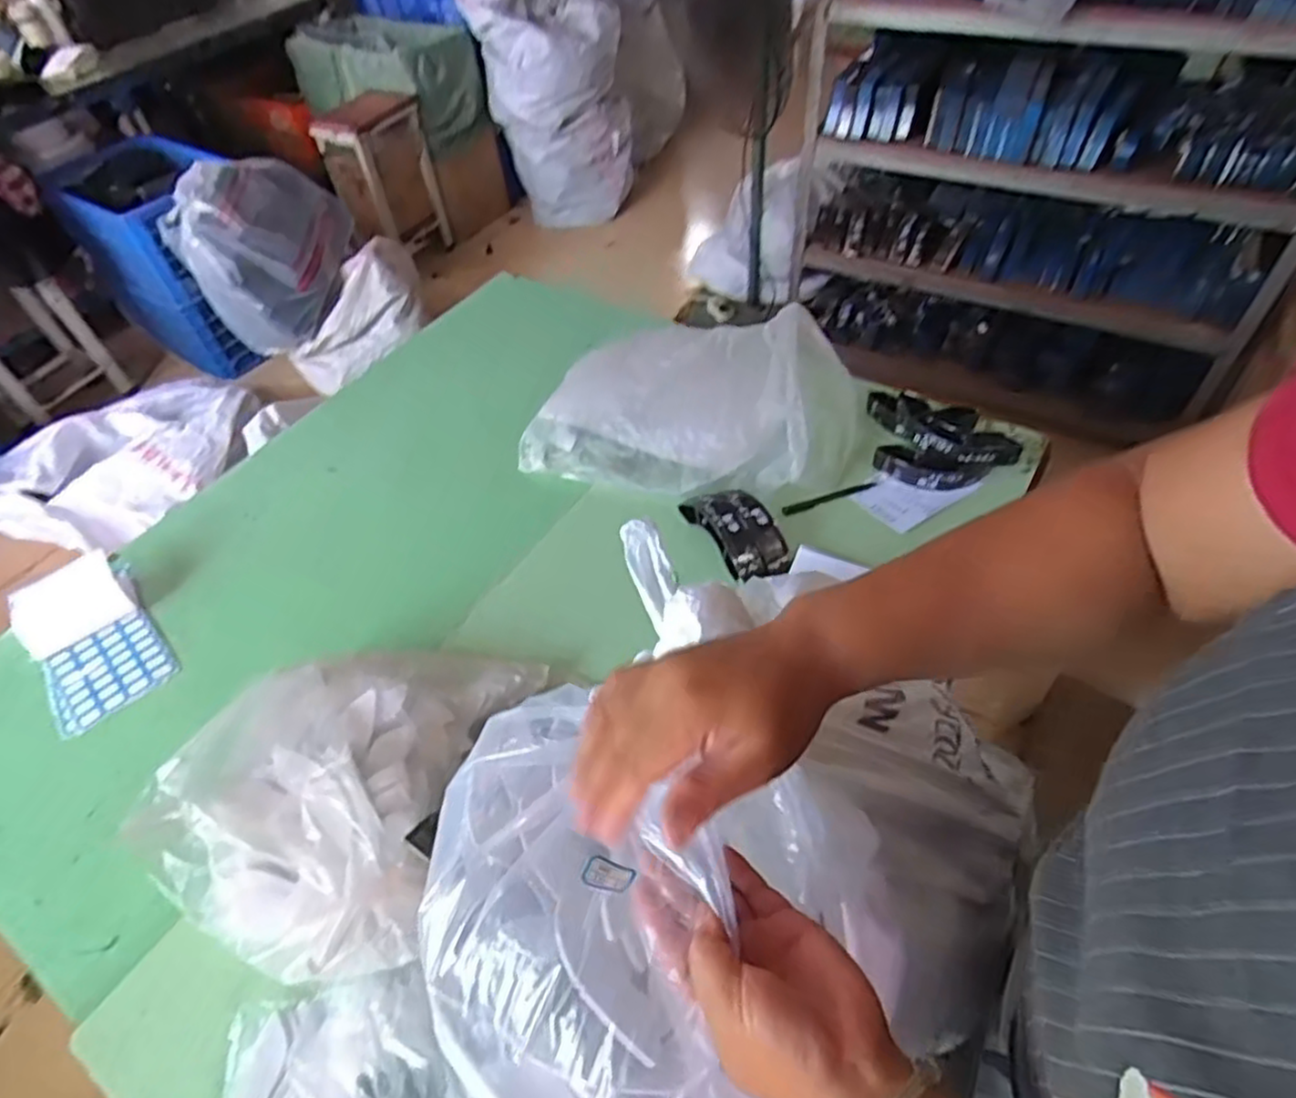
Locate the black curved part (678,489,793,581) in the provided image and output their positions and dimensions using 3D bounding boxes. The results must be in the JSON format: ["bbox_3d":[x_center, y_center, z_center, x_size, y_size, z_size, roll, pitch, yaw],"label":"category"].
[{"bbox_3d":[0.118,-0.030,0.947,0.083,0.052,0.162,-23,60,-21],"label":"black curved part"}]

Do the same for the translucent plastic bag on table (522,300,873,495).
[{"bbox_3d":[0.071,-0.216,1.055,0.484,0.162,0.296,9,54,1],"label":"translucent plastic bag on table"}]

